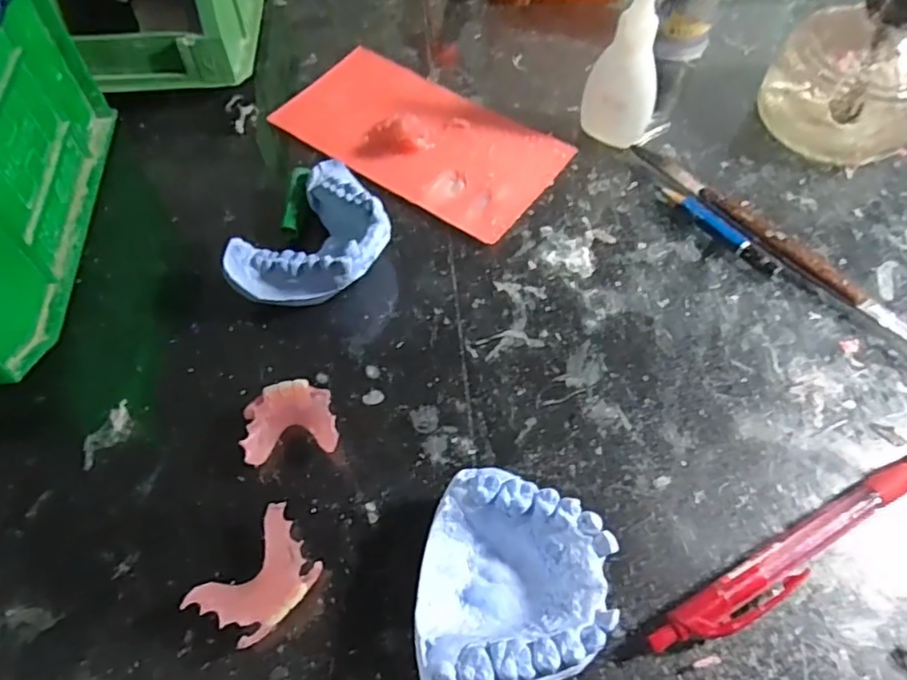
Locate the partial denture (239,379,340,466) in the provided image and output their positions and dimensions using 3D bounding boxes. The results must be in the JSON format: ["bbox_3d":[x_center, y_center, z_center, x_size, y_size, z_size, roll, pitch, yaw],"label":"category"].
[{"bbox_3d":[-0.061,0.031,0.234,0.033,0.017,0.026,-9,60,-5],"label":"partial denture"}]

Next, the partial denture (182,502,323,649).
[{"bbox_3d":[-0.062,0.080,0.206,0.029,0.016,0.039,32,65,17],"label":"partial denture"}]

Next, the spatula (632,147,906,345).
[{"bbox_3d":[0.152,-0.040,0.277,0.014,0.010,0.167,-39,67,-20],"label":"spatula"}]

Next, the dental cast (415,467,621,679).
[{"bbox_3d":[0.018,0.079,0.196,0.056,0.035,0.068,5,60,3],"label":"dental cast"}]

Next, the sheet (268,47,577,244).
[{"bbox_3d":[-0.018,-0.107,0.318,0.143,0.008,0.075,33,66,18],"label":"sheet"}]

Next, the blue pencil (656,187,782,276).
[{"bbox_3d":[0.122,-0.052,0.285,0.008,0.009,0.066,-34,65,-18],"label":"blue pencil"}]

